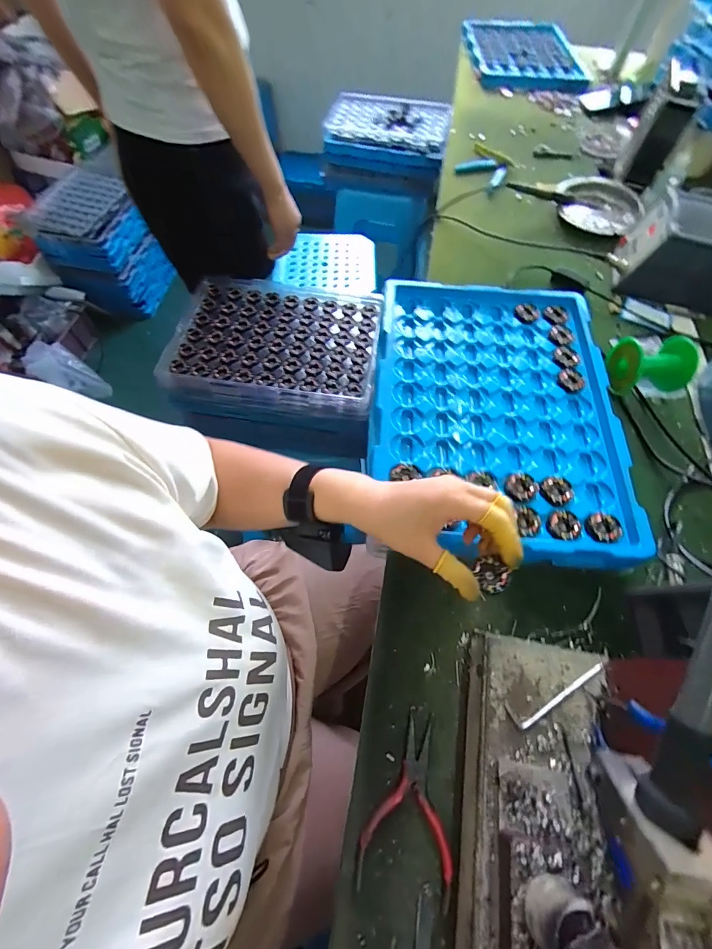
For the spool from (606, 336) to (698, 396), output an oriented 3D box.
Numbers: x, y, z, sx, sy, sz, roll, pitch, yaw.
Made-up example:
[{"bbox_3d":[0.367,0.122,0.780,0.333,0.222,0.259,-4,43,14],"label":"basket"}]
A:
[{"bbox_3d":[0.371,-0.140,0.496,0.090,0.054,0.064,-4,62,-3],"label":"spool"}]

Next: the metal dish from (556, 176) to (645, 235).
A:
[{"bbox_3d":[0.436,-0.485,0.703,0.144,0.030,0.158,0,62,-1],"label":"metal dish"}]

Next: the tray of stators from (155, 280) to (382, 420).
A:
[{"bbox_3d":[-0.145,-0.243,0.719,0.367,0.044,0.271,5,60,4],"label":"tray of stators"}]

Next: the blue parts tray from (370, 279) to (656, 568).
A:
[{"bbox_3d":[0.160,-0.088,0.450,0.266,0.029,0.365,5,60,3],"label":"blue parts tray"}]

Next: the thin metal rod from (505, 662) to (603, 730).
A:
[{"bbox_3d":[0.161,0.173,0.310,0.090,0.004,0.016,-23,62,-12],"label":"thin metal rod"}]

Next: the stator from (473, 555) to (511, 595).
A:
[{"bbox_3d":[0.107,0.080,0.306,0.025,0.010,0.028,-16,61,-8],"label":"stator"}]

